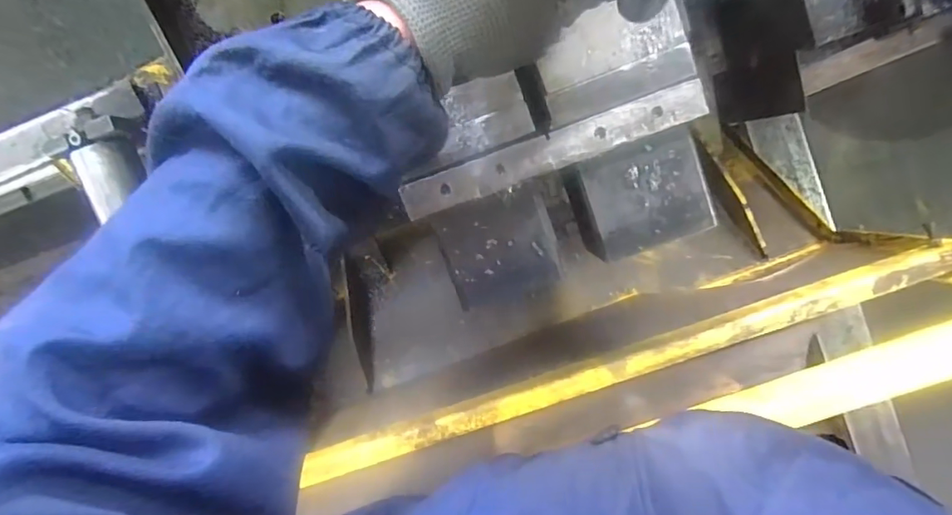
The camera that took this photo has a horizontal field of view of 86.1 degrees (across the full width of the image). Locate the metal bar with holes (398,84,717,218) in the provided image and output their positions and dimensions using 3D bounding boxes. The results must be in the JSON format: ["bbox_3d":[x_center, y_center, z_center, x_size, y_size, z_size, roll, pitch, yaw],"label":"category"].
[{"bbox_3d":[0.058,-0.081,0.393,0.236,0.008,0.028,-19,96,5],"label":"metal bar with holes"}]

